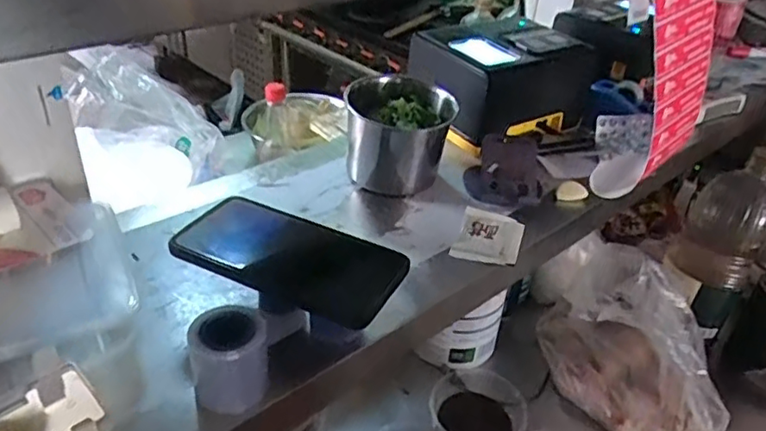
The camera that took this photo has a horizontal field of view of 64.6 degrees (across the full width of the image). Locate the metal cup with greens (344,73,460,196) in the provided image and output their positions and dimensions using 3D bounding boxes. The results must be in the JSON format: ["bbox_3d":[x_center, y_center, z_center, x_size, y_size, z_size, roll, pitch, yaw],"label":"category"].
[{"bbox_3d":[0.017,-0.079,0.645,0.111,0.112,0.097,6,32,2],"label":"metal cup with greens"}]

